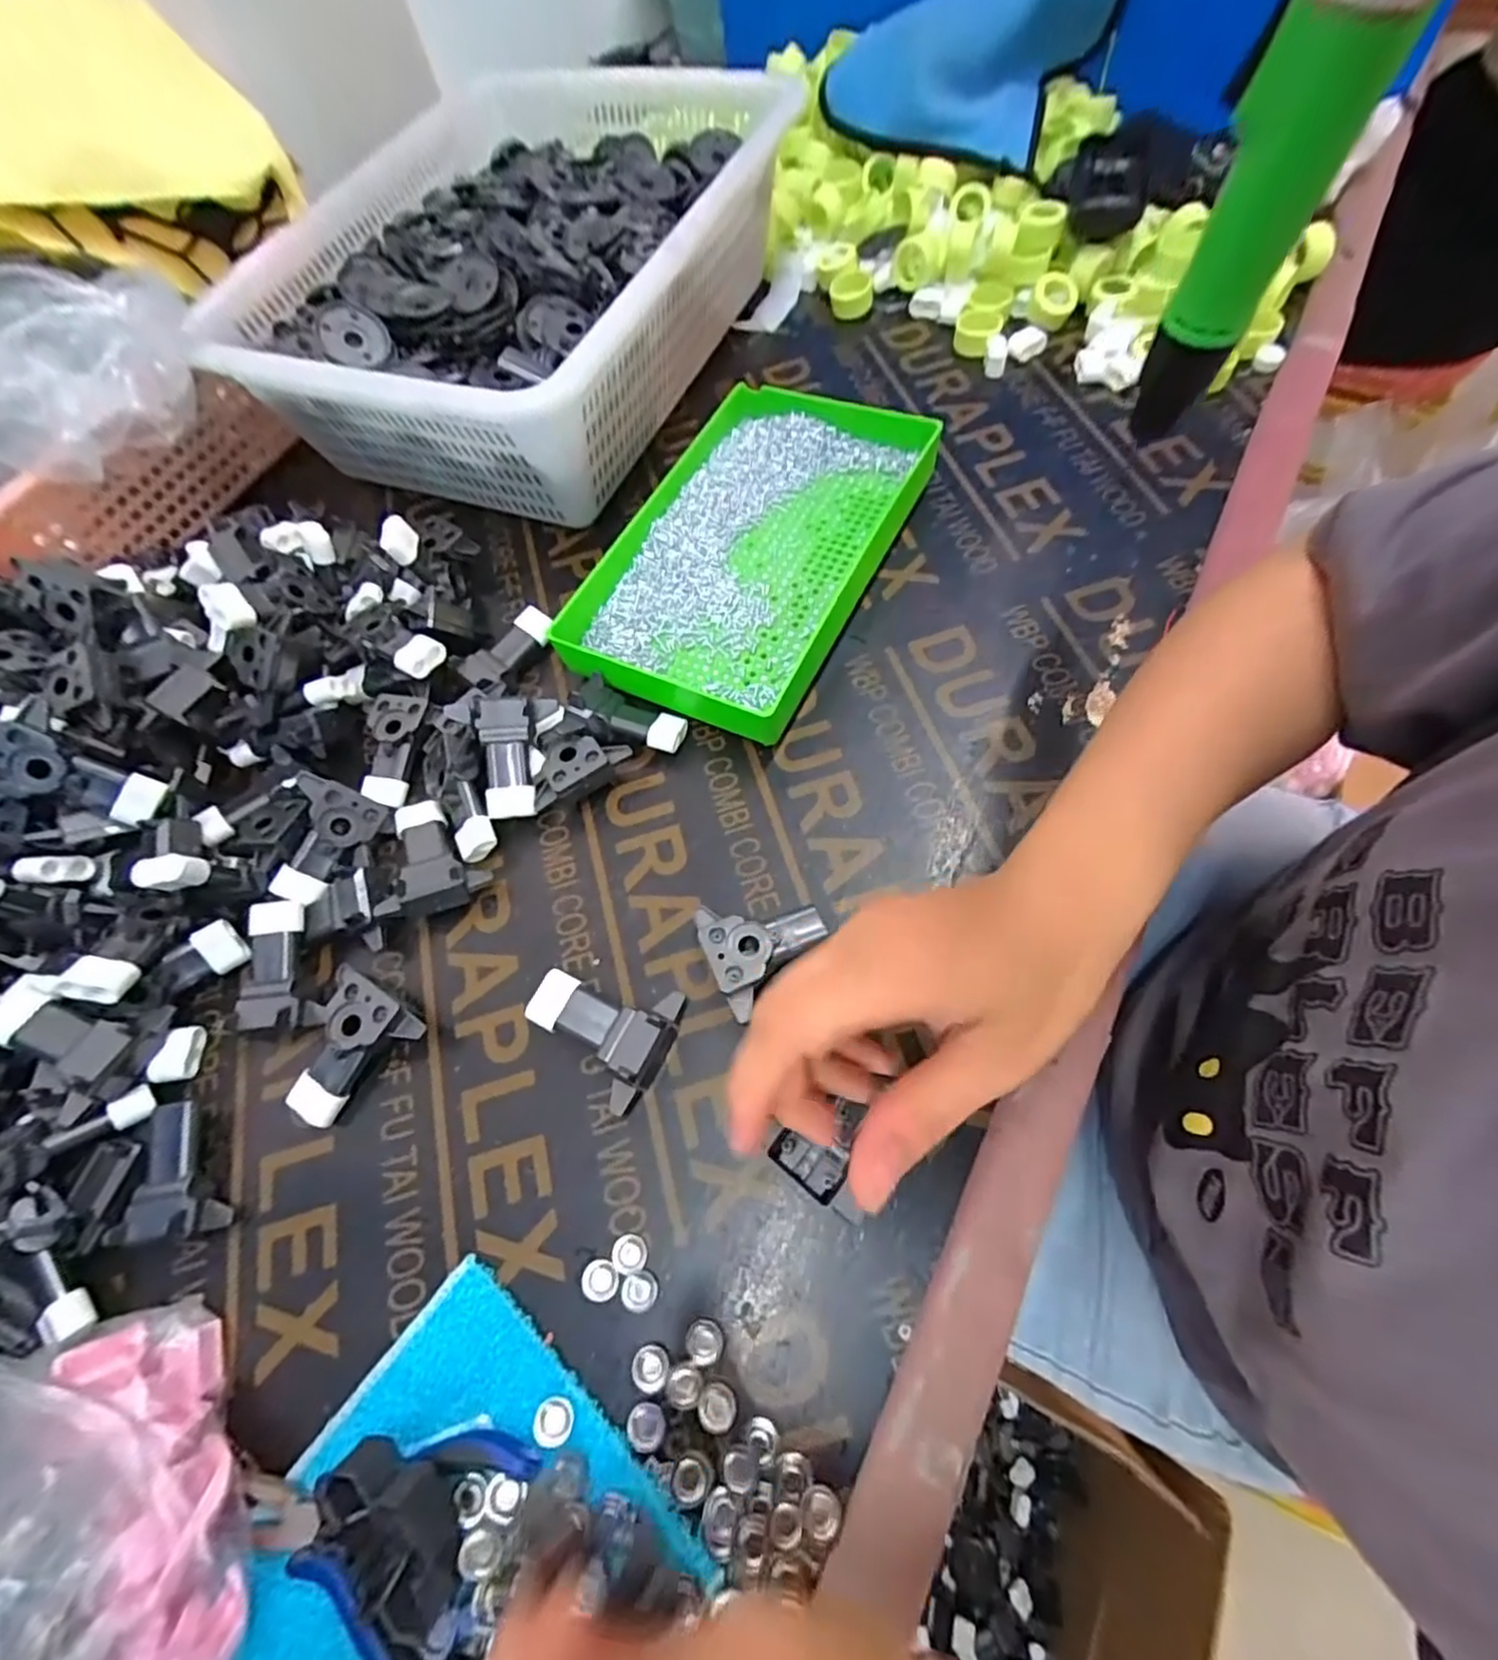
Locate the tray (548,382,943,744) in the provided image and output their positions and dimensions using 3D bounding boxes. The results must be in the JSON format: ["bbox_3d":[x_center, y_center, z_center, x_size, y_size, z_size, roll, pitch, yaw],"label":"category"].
[{"bbox_3d":[-0.005,-0.177,0.423,0.160,0.034,0.246,24,69,17],"label":"tray"}]

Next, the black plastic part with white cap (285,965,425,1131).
[{"bbox_3d":[-0.189,0.106,0.326,0.053,0.027,0.065,22,69,17],"label":"black plastic part with white cap"}]

